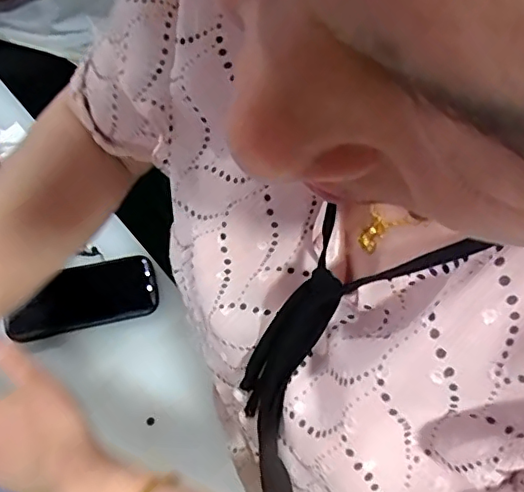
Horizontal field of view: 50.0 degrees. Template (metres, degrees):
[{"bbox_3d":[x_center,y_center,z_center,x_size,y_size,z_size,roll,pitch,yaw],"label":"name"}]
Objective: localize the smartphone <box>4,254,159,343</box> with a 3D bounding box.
[{"bbox_3d":[-0.200,0.057,0.634,0.162,0.013,0.078,-11,65,-22],"label":"smartphone"}]

